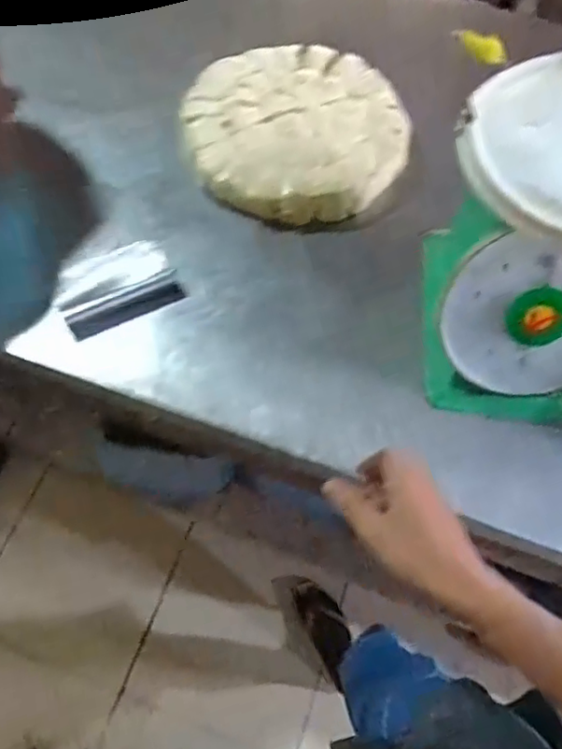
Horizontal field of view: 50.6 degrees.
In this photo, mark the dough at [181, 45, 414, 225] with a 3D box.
[{"bbox_3d":[0.021,-0.355,0.842,0.299,0.053,0.305,1,63,-2],"label":"dough"}]

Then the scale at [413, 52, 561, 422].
[{"bbox_3d":[0.273,-0.126,0.630,0.217,0.279,0.245,13,63,5],"label":"scale"}]

